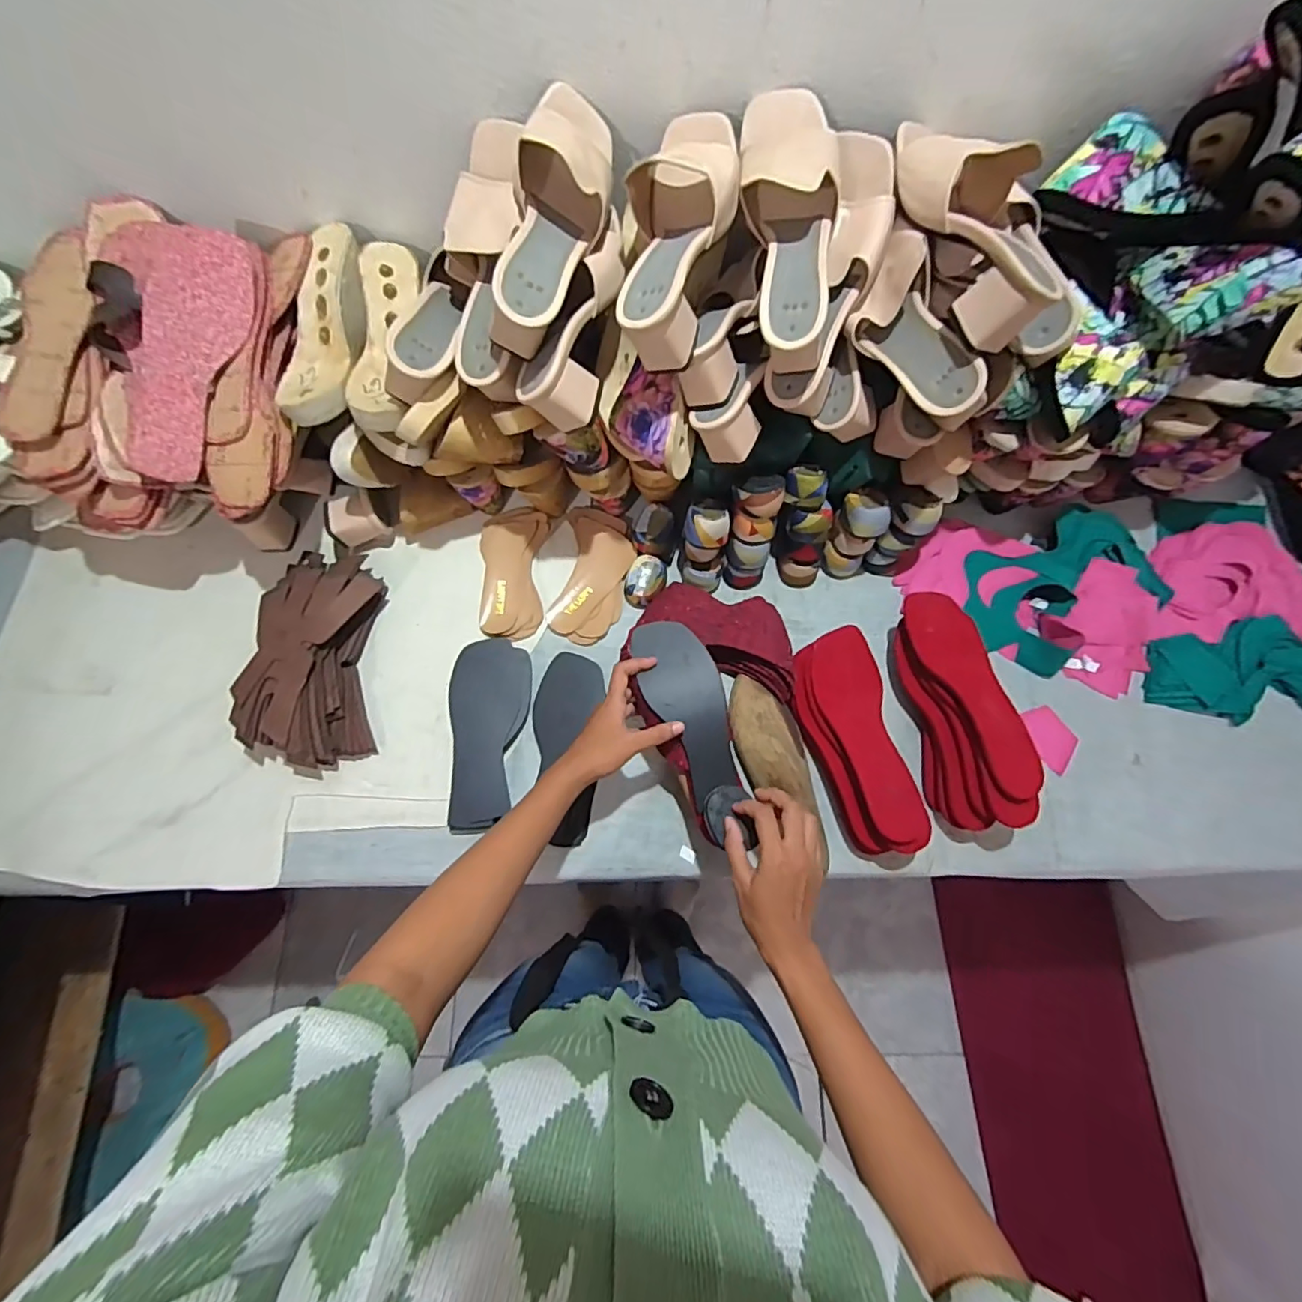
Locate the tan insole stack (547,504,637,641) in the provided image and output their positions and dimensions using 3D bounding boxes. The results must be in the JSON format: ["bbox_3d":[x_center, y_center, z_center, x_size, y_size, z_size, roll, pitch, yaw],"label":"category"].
[{"bbox_3d":[-0.075,-0.103,0.738,0.093,0.015,0.187,8,73,2],"label":"tan insole stack"}]

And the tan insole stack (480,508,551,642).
[{"bbox_3d":[-0.177,-0.104,0.731,0.084,0.018,0.180,-3,73,-1],"label":"tan insole stack"}]

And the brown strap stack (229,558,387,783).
[{"bbox_3d":[-0.398,0.002,0.665,0.151,0.054,0.265,6,73,2],"label":"brown strap stack"}]

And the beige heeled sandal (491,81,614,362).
[{"bbox_3d":[-0.086,-0.382,0.500,0.081,0.091,0.234,11,73,3],"label":"beige heeled sandal"}]

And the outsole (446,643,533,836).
[{"bbox_3d":[-0.192,0.095,0.663,0.090,0.013,0.221,-2,73,-1],"label":"outsole"}]

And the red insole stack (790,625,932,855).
[{"bbox_3d":[0.229,0.099,0.637,0.097,0.068,0.246,-9,73,-3],"label":"red insole stack"}]

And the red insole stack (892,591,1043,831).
[{"bbox_3d":[0.354,0.063,0.642,0.089,0.093,0.260,-8,73,-3],"label":"red insole stack"}]

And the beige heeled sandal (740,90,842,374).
[{"bbox_3d":[0.124,-0.386,0.509,0.082,0.083,0.229,-3,93,-2],"label":"beige heeled sandal"}]

